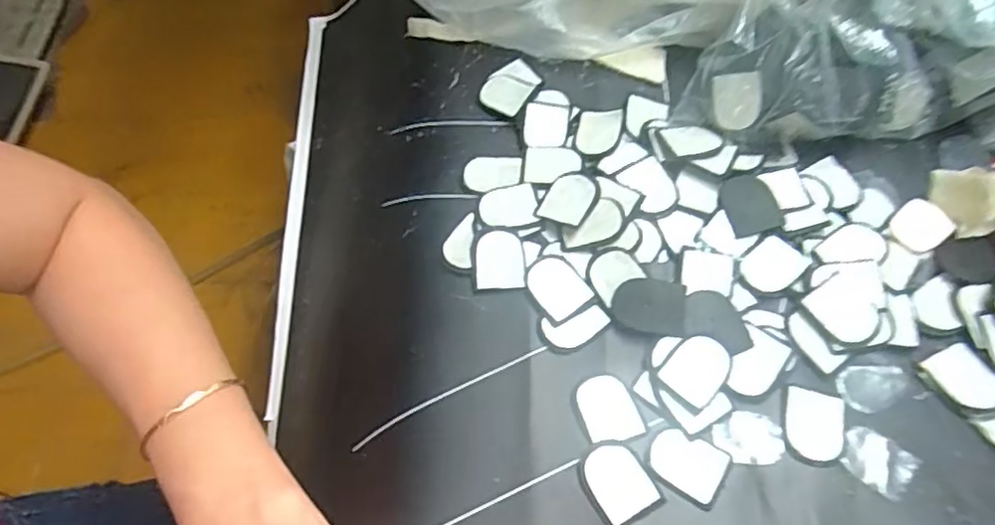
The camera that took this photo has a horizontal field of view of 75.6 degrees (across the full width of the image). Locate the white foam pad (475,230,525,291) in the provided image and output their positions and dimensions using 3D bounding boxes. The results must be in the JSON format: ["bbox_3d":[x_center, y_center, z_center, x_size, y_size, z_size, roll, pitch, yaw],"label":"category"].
[{"bbox_3d":[0.001,-0.002,0.325,0.025,0.004,0.031,-2,62,1],"label":"white foam pad"}]

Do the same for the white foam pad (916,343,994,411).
[{"bbox_3d":[0.212,0.052,0.289,0.024,0.004,0.030,-25,64,-11],"label":"white foam pad"}]

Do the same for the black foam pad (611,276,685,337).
[{"bbox_3d":[0.073,0.020,0.308,0.033,0.004,0.028,10,62,7],"label":"black foam pad"}]

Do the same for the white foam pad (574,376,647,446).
[{"bbox_3d":[0.050,0.067,0.292,0.026,0.004,0.030,-16,62,-6],"label":"white foam pad"}]

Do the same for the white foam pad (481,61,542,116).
[{"bbox_3d":[0.009,-0.104,0.376,0.029,0.006,0.039,31,67,17],"label":"white foam pad"}]

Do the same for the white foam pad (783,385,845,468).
[{"bbox_3d":[0.140,0.072,0.283,0.026,0.004,0.033,11,63,8],"label":"white foam pad"}]

